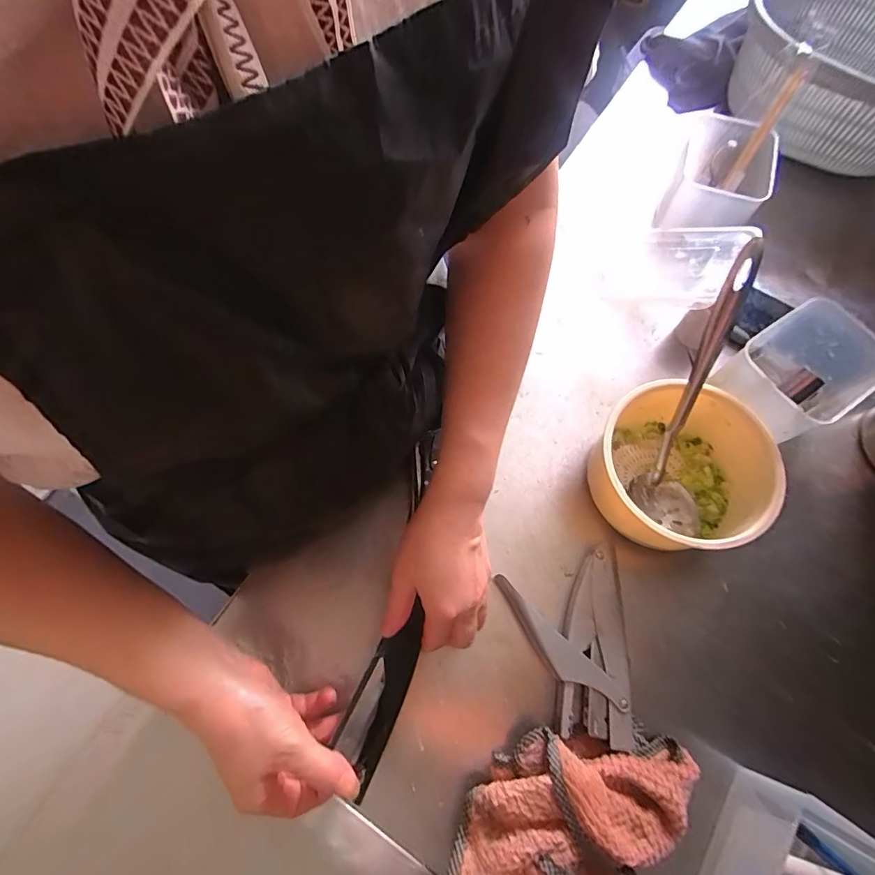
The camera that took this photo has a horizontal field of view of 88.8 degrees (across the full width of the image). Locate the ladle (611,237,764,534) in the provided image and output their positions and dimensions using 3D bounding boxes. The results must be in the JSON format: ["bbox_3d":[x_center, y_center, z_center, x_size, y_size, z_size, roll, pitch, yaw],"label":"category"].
[{"bbox_3d":[0.221,-0.039,0.390,0.070,0.066,0.243,11,112,7],"label":"ladle"}]

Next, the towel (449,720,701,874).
[{"bbox_3d":[0.097,0.269,0.302,0.186,0.053,0.126,-39,72,-14],"label":"towel"}]

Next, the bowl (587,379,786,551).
[{"bbox_3d":[0.208,0.028,0.394,0.134,0.079,0.142,-1,66,1],"label":"bowl"}]

